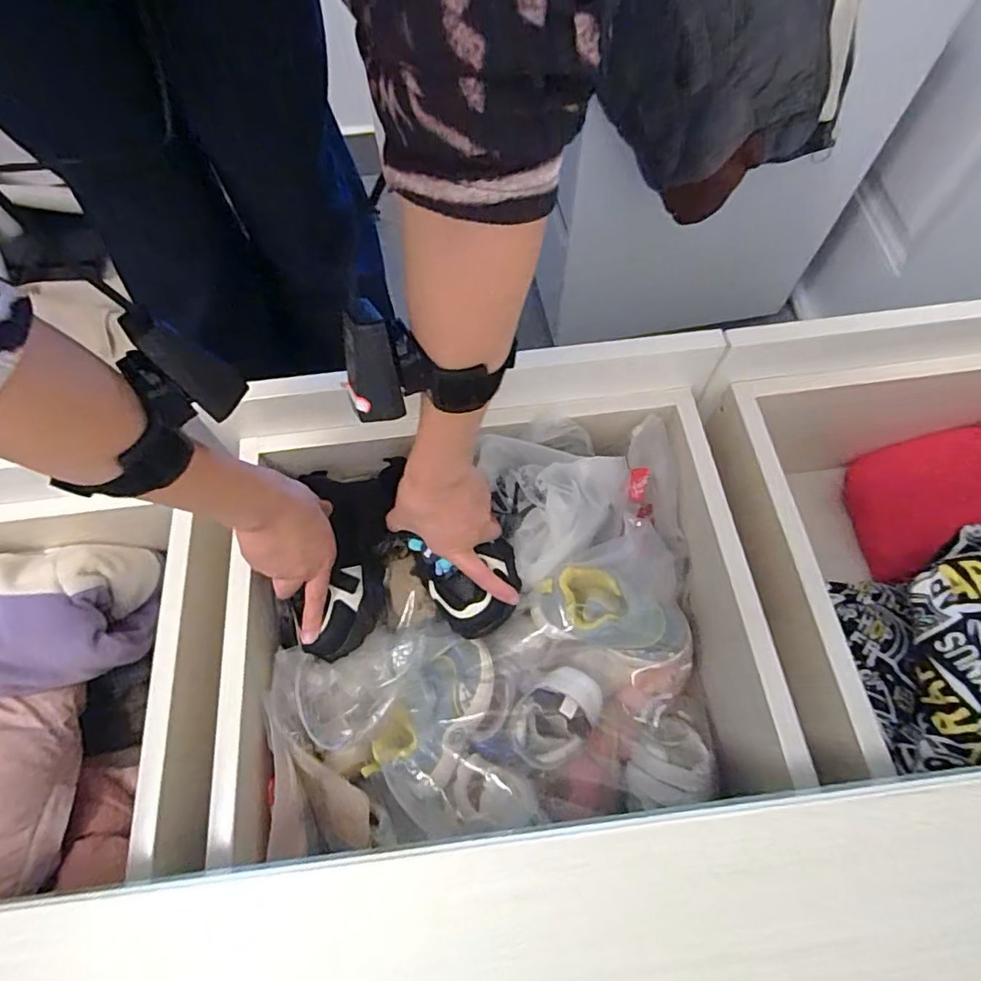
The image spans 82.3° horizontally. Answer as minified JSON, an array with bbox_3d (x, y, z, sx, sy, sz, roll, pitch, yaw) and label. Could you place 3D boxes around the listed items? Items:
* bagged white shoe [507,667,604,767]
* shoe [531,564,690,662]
[{"bbox_3d":[0.053,0.190,0.478,0.064,0.043,0.085,34,71,16],"label":"bagged white shoe"},{"bbox_3d":[0.110,0.105,0.503,0.135,0.045,0.068,15,67,8],"label":"shoe"}]

